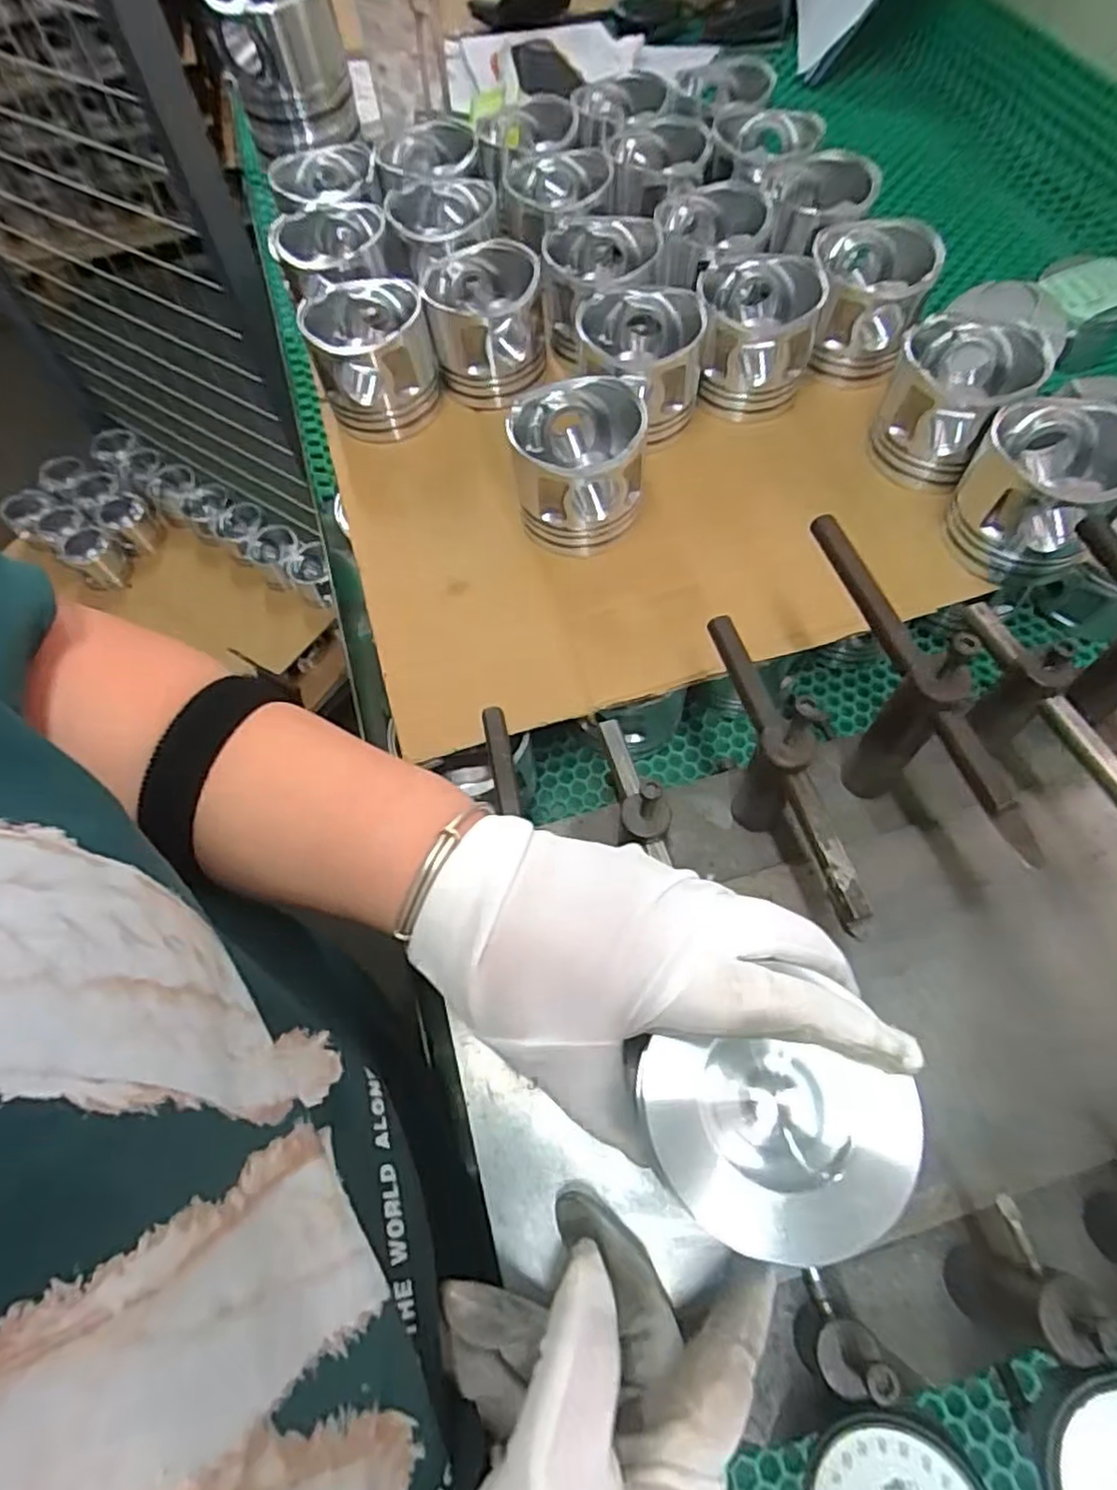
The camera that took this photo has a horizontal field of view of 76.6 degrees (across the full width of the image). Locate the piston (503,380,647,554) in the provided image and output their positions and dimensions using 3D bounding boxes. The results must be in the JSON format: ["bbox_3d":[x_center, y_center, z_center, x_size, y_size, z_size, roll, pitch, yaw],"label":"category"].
[{"bbox_3d":[0.012,-0.175,0.456,0.079,0.072,0.080,-4,64,1],"label":"piston"}]

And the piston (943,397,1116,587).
[{"bbox_3d":[0.284,-0.151,0.416,0.079,0.074,0.075,-1,64,3],"label":"piston"}]

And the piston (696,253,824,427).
[{"bbox_3d":[0.136,-0.288,0.500,0.080,0.073,0.081,-2,64,2],"label":"piston"}]

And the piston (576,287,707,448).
[{"bbox_3d":[0.056,-0.261,0.498,0.085,0.073,0.088,-5,64,1],"label":"piston"}]

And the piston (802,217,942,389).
[{"bbox_3d":[0.215,-0.310,0.500,0.080,0.075,0.082,9,65,8],"label":"piston"}]

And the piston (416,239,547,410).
[{"bbox_3d":[-0.052,-0.305,0.519,0.082,0.073,0.087,-9,64,-1],"label":"piston"}]

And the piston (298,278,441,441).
[{"bbox_3d":[-0.134,-0.281,0.517,0.084,0.075,0.086,-18,64,-6],"label":"piston"}]

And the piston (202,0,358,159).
[{"bbox_3d":[-0.261,-0.651,0.678,0.111,0.120,0.120,-17,64,-5],"label":"piston"}]

